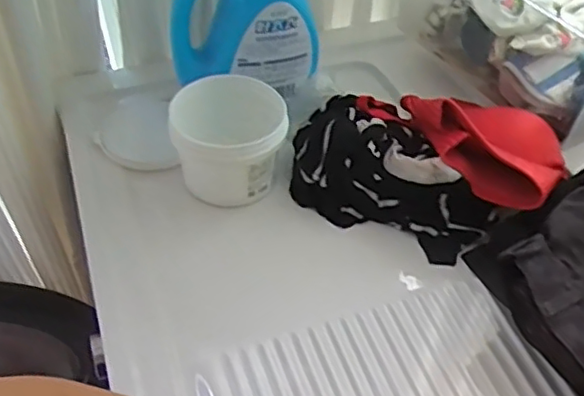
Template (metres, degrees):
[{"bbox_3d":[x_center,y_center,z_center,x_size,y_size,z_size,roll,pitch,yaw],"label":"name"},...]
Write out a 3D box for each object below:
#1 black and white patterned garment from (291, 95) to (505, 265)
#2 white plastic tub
[{"bbox_3d":[0.107,-0.026,0.694,0.238,0.080,0.132,25,51,22],"label":"black and white patterned garment"},{"bbox_3d":[-0.069,-0.067,0.694,0.121,0.103,0.128,0,46,0],"label":"white plastic tub"}]

